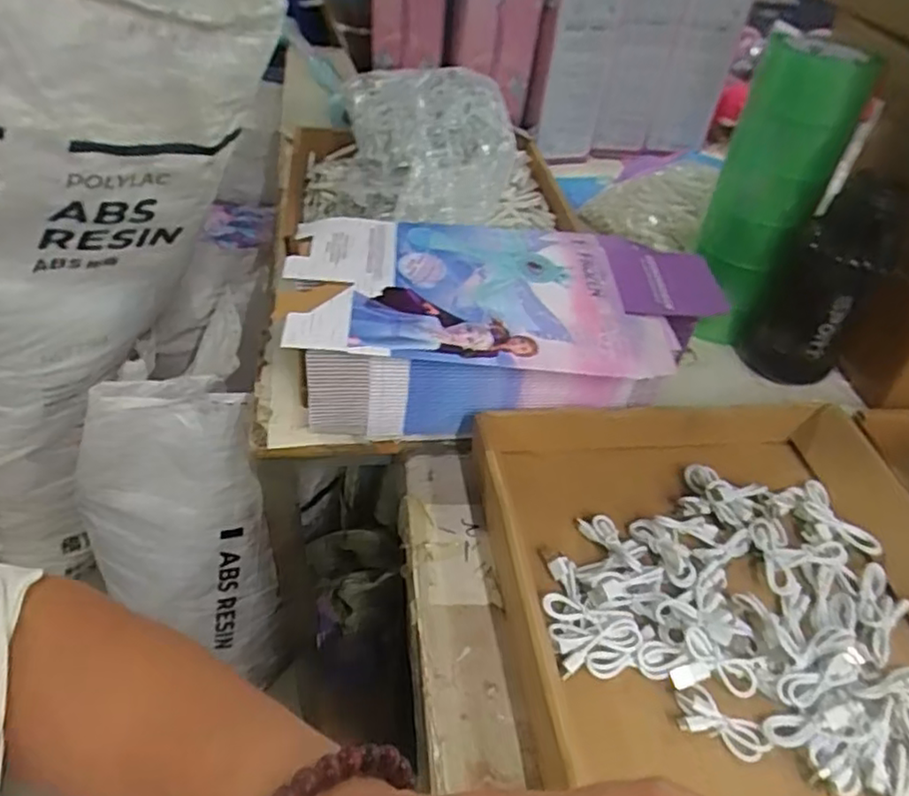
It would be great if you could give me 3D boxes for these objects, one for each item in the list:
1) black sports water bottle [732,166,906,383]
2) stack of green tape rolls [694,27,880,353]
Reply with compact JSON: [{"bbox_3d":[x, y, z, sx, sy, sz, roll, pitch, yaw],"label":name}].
[{"bbox_3d":[0.392,-0.123,0.712,0.097,0.213,0.086,30,47,23],"label":"black sports water bottle"},{"bbox_3d":[0.336,-0.212,0.733,0.105,0.302,0.094,25,46,18],"label":"stack of green tape rolls"}]

